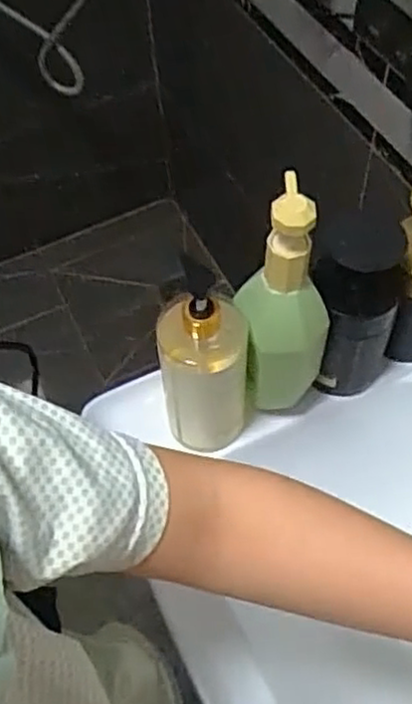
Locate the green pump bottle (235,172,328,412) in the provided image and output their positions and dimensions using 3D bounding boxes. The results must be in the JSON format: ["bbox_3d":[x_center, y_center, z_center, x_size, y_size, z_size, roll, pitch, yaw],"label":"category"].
[{"bbox_3d":[0.065,-0.030,0.598,0.066,0.247,0.062,-22,58,-10],"label":"green pump bottle"}]

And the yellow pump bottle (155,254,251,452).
[{"bbox_3d":[-0.002,0.012,0.613,0.077,0.202,0.060,-8,56,-1],"label":"yellow pump bottle"}]

